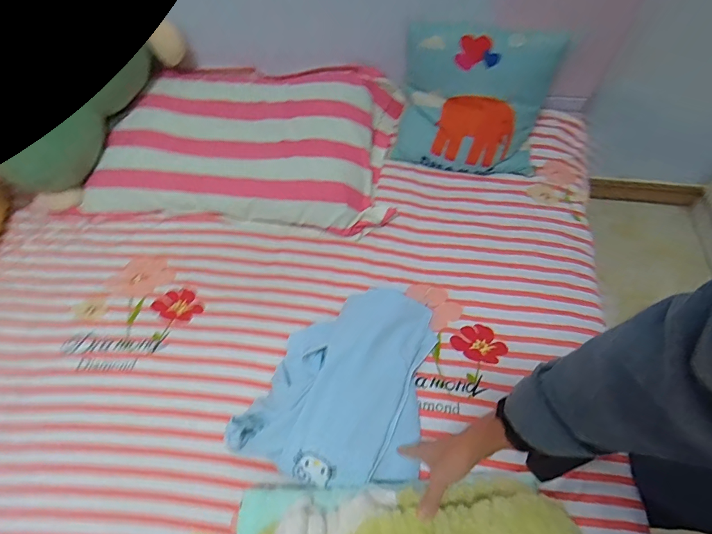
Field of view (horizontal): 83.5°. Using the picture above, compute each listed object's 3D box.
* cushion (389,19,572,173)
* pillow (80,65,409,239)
[{"bbox_3d":[0.270,-0.379,0.896,0.337,0.231,0.244,11,61,7],"label":"cushion"},{"bbox_3d":[-0.246,-0.299,0.943,0.672,0.121,0.412,6,61,5],"label":"pillow"}]

